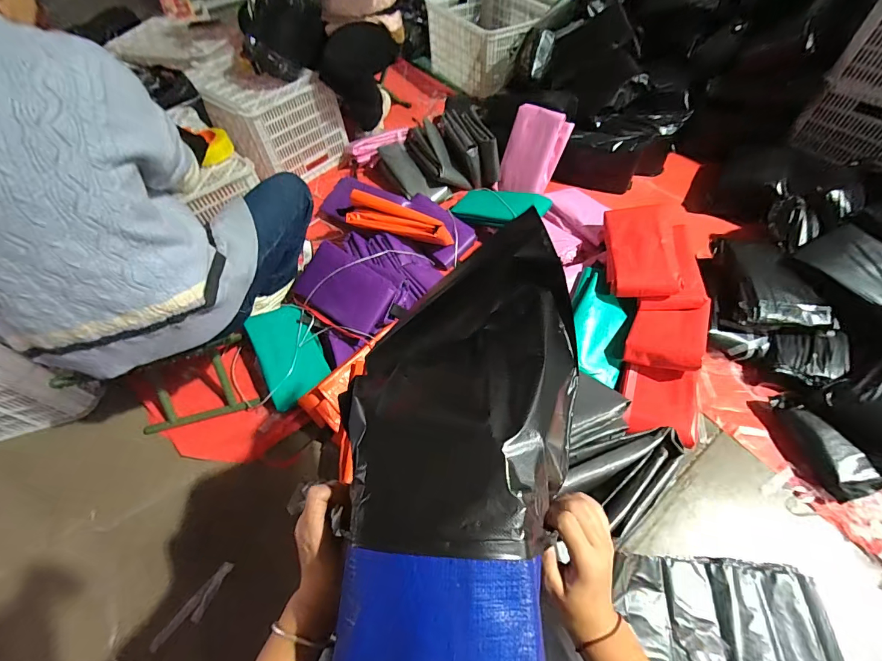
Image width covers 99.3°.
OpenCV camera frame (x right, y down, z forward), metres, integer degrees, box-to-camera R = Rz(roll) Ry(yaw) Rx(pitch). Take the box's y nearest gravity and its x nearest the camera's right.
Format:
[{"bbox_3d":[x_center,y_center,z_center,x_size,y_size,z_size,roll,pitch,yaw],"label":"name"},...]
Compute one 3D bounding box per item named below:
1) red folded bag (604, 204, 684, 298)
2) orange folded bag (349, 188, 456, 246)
[{"bbox_3d":[0.548,-0.225,1.038,0.151,0.076,0.285,5,62,6],"label":"red folded bag"},{"bbox_3d":[-0.130,-0.332,1.127,0.312,0.105,0.077,12,58,10],"label":"orange folded bag"}]

